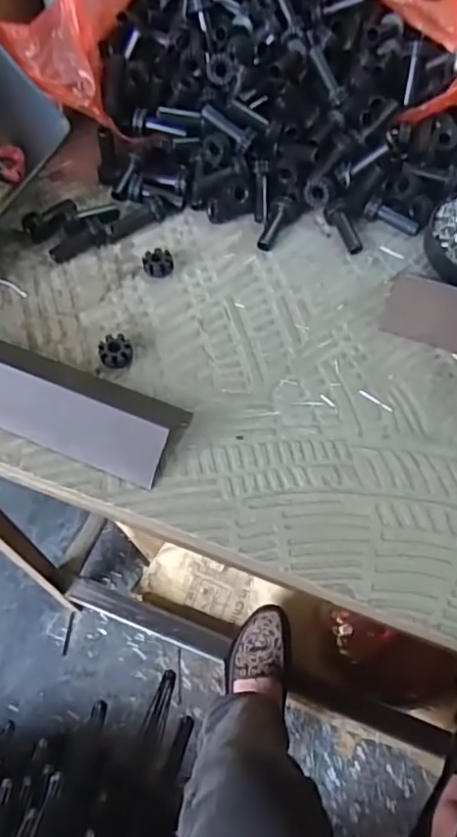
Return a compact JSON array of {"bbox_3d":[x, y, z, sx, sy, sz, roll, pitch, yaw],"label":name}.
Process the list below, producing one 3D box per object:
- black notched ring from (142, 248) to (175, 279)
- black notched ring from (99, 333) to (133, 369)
[{"bbox_3d":[-0.044,-0.098,0.372,0.018,0.008,0.018,0,61,-1],"label":"black notched ring"},{"bbox_3d":[-0.064,-0.038,0.336,0.018,0.012,0.020,-9,62,-6],"label":"black notched ring"}]

